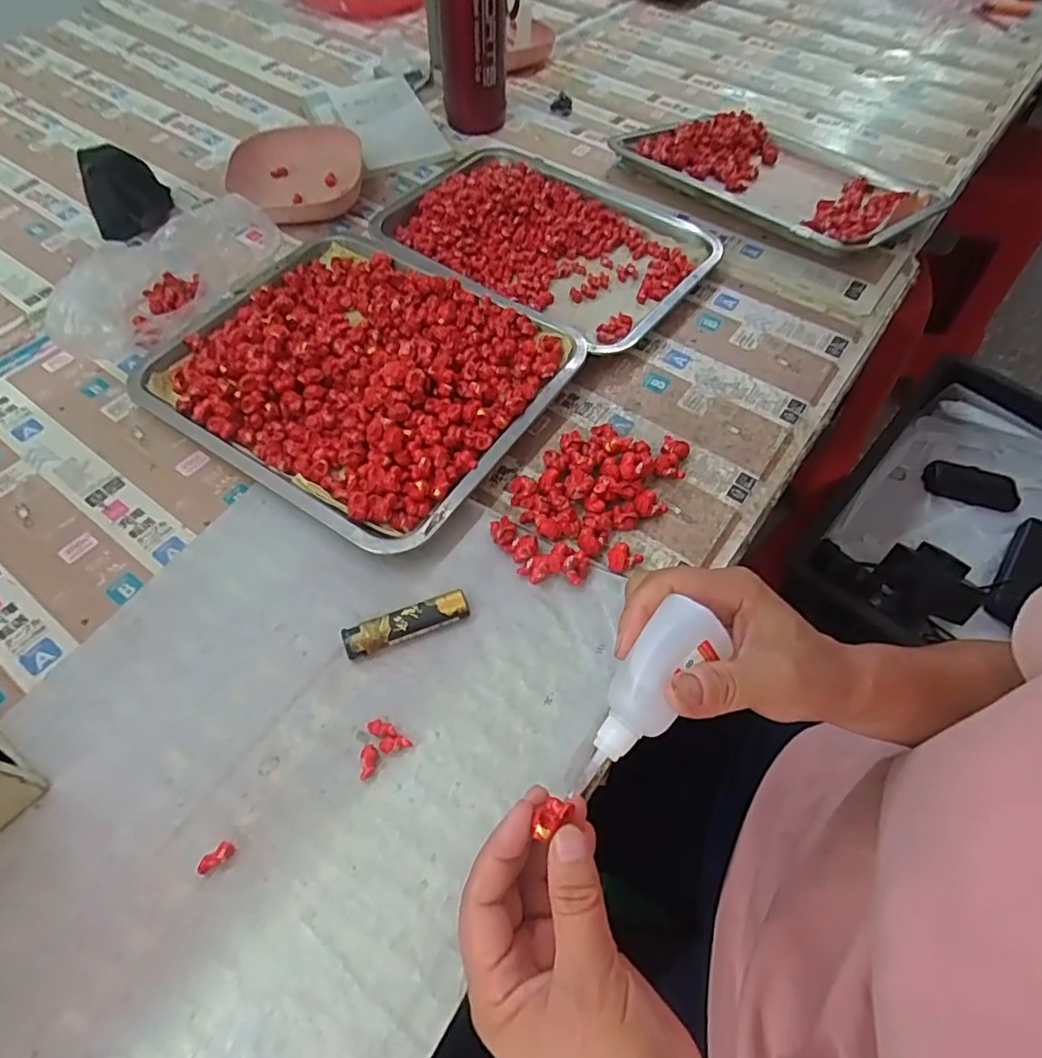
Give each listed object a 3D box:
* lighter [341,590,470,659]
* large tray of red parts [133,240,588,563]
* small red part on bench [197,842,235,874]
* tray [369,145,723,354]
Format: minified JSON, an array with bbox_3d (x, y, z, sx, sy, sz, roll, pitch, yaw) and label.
[{"bbox_3d":[-0.073,0.061,0.378,0.079,0.011,0.020,-17,59,-12],"label":"lighter"},{"bbox_3d":[-0.136,-0.138,0.487,0.309,0.031,0.258,31,62,17],"label":"large tray of red parts"},{"bbox_3d":[-0.159,0.172,0.308,0.018,0.007,0.008,-34,65,-22],"label":"small red part on bench"},{"bbox_3d":[0.024,-0.302,0.586,0.316,0.024,0.227,33,62,18],"label":"tray"}]

